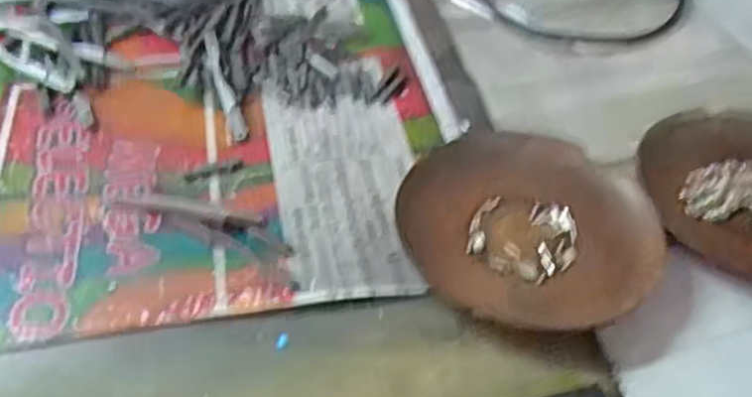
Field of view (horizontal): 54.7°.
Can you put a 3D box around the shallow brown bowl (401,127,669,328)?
[{"bbox_3d":[0.068,0.011,0.329,0.111,0.015,0.109,1,45,-1],"label":"shallow brown bowl"}]

